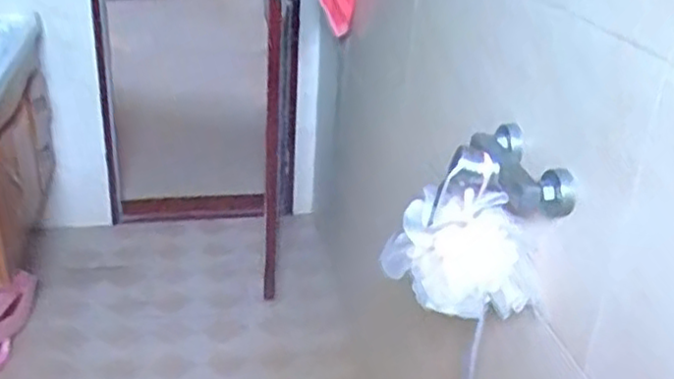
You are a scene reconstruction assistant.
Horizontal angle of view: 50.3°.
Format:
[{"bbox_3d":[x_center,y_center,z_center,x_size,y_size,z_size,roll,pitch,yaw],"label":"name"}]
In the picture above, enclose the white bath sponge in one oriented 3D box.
[{"bbox_3d":[0.170,0.091,0.989,0.188,0.151,0.109,2,26,-5],"label":"white bath sponge"}]

